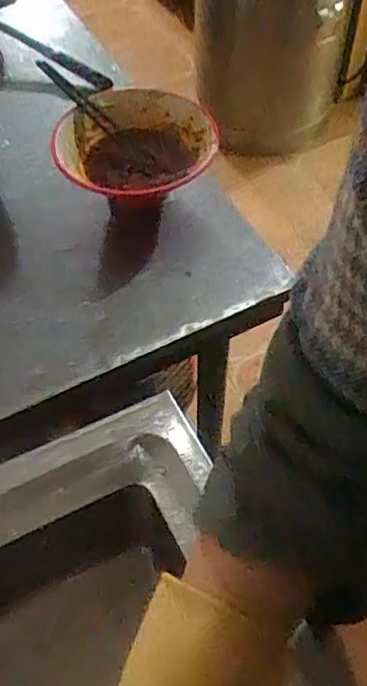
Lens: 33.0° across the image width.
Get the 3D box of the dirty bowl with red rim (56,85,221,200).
[{"bbox_3d":[-0.059,-0.229,0.802,0.191,0.107,0.188,0,56,0],"label":"dirty bowl with red rim"}]

